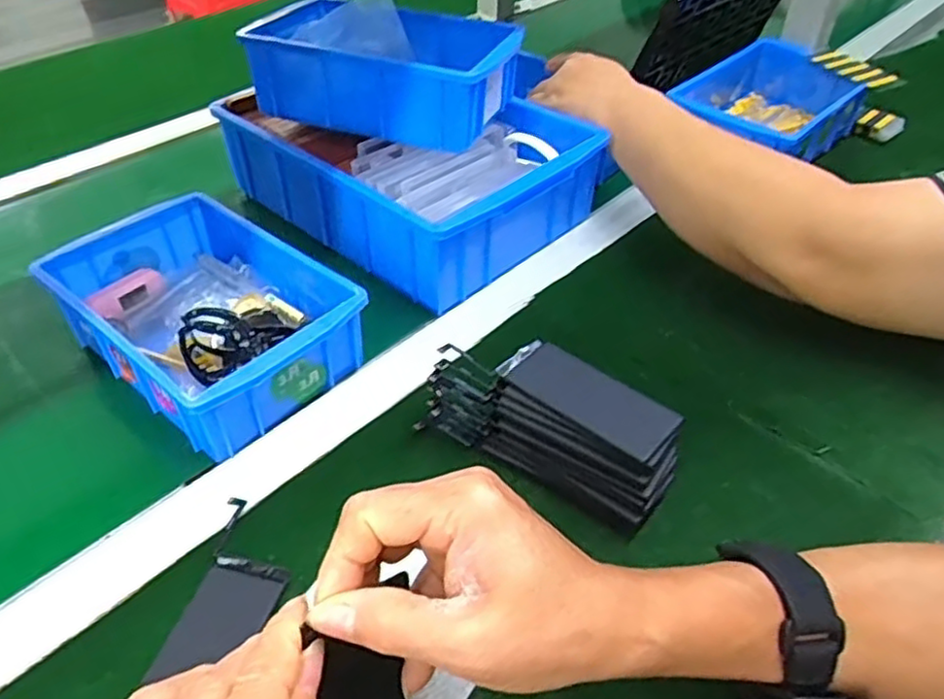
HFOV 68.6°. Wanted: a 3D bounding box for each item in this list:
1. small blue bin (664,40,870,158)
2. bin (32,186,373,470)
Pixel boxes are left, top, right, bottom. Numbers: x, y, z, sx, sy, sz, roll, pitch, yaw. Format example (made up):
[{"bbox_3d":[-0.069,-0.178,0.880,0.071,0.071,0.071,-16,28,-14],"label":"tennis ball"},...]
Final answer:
[{"bbox_3d":[0.311,-0.254,0.738,0.152,0.070,0.223,34,52,31],"label":"small blue bin"},{"bbox_3d":[-0.184,-0.023,0.476,0.199,0.070,0.127,31,49,28],"label":"bin"}]

